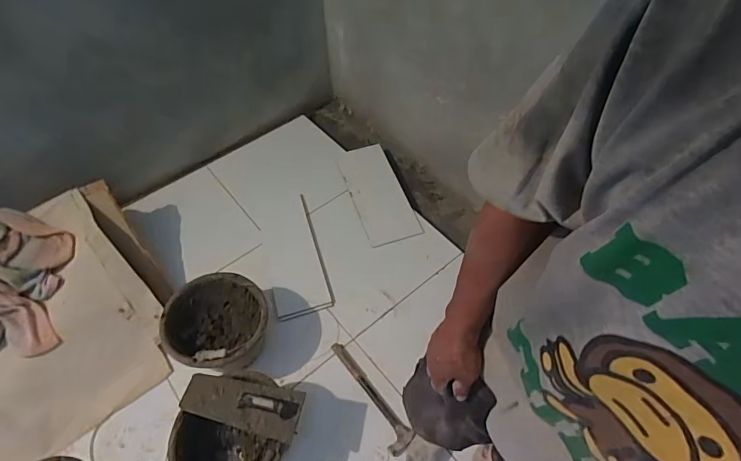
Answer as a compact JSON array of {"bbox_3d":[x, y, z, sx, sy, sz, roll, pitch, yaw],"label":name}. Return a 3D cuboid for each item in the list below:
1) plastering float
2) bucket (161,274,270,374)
[{"bbox_3d":[-0.312,0.406,1.005,0.291,0.071,0.121,11,56,9],"label":"plastering float"},{"bbox_3d":[-0.425,0.283,1.211,0.280,0.184,0.258,0,55,1],"label":"bucket"}]

